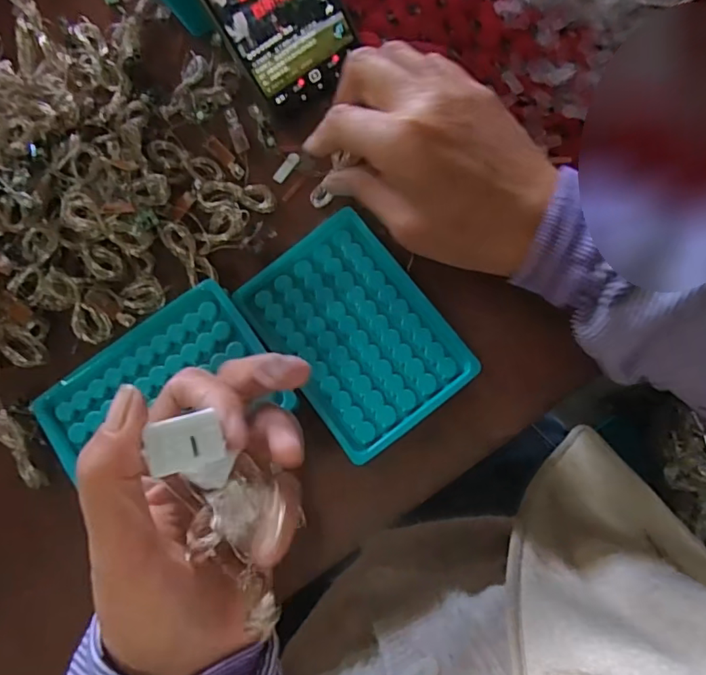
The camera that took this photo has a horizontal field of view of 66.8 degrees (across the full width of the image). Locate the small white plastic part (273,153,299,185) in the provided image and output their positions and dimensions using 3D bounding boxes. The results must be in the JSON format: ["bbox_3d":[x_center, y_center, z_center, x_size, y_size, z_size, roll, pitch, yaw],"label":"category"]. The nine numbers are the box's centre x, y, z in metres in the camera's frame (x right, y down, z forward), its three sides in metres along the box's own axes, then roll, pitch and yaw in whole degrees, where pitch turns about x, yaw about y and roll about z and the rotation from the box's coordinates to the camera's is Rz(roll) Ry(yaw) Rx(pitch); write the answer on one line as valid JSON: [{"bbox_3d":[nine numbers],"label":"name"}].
[{"bbox_3d":[-0.046,-0.117,0.367,0.008,0.004,0.024,37,84,7],"label":"small white plastic part"}]

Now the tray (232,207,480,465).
[{"bbox_3d":[0.001,-0.003,0.334,0.096,0.013,0.134,-37,82,-4],"label":"tray"}]

